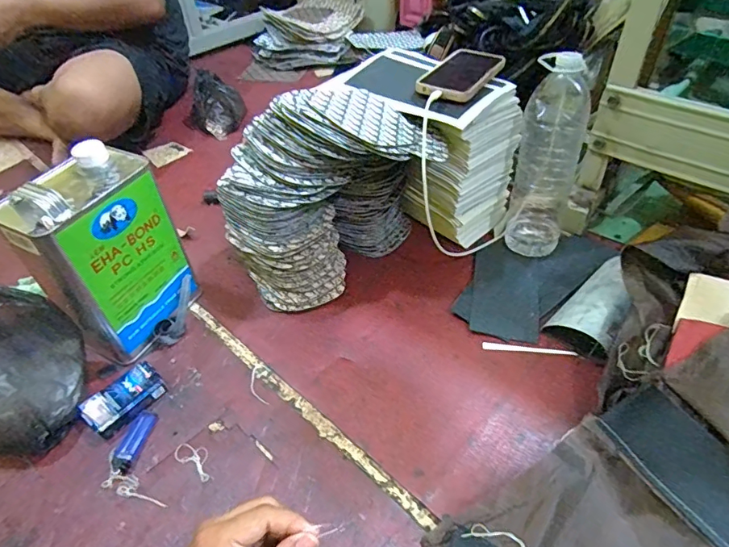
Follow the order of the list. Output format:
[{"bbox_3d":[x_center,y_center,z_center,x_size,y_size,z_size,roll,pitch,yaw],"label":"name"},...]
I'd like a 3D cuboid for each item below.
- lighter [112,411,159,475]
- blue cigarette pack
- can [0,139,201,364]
[{"bbox_3d":[-0.279,0.205,0.586,0.027,0.010,0.077,5,46,10],"label":"lighter"},{"bbox_3d":[-0.310,0.162,0.622,0.064,0.023,0.096,25,53,26],"label":"blue cigarette pack"},{"bbox_3d":[-0.339,-0.022,0.643,0.112,0.248,0.156,15,49,18],"label":"can"}]

